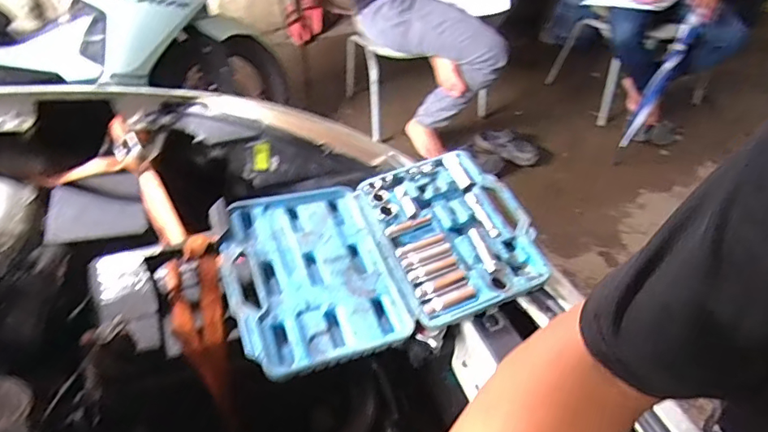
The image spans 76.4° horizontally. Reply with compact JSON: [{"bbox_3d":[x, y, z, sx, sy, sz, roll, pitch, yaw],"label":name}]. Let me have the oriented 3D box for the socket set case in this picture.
[{"bbox_3d":[-0.002,0.039,0.629,0.377,0.051,0.234,-16,47,-15],"label":"socket set case"}]

